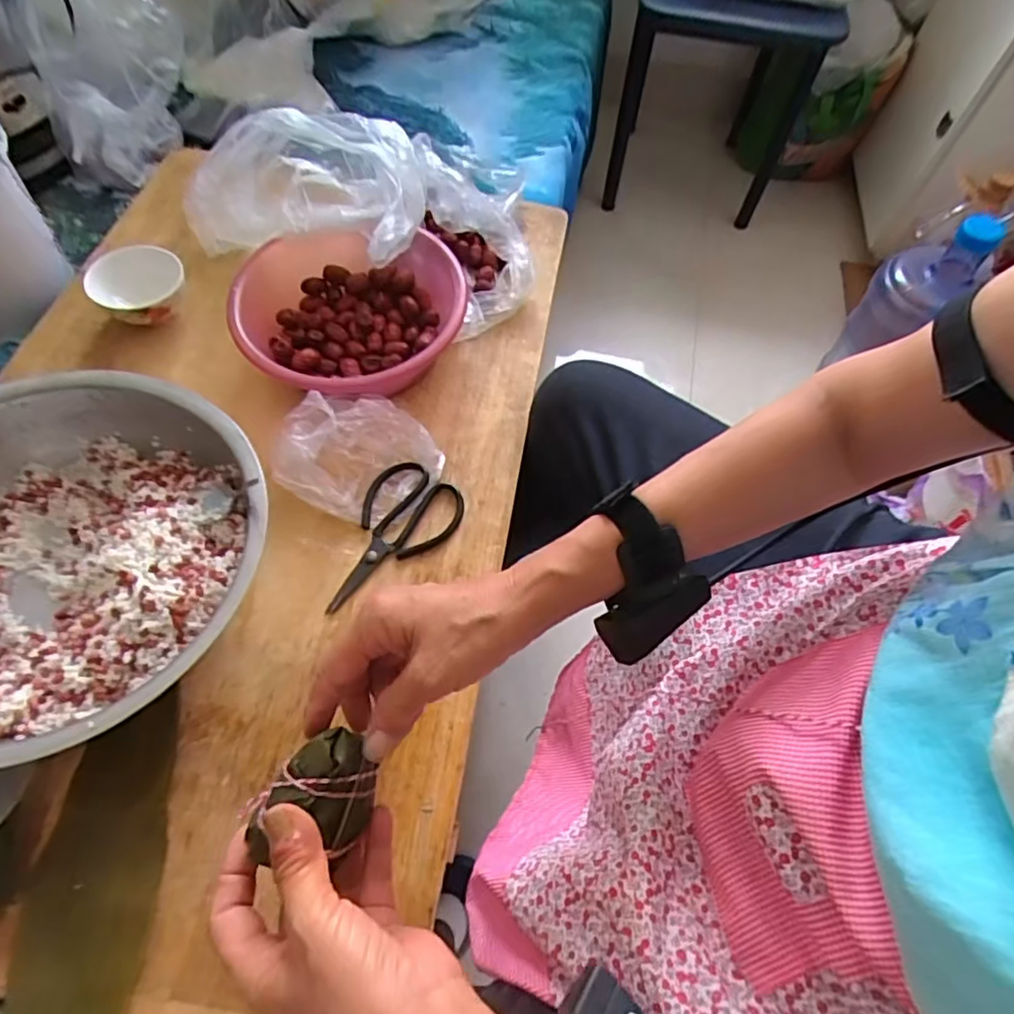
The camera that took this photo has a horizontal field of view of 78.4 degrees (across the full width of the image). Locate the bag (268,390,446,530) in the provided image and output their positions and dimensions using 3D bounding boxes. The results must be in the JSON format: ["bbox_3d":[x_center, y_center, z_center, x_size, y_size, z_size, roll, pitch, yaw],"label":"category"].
[{"bbox_3d":[-0.143,-0.052,0.583,0.144,0.056,0.111,21,62,8],"label":"bag"}]

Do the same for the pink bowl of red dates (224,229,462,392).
[{"bbox_3d":[-0.158,-0.190,0.645,0.223,0.080,0.196,-8,62,-8],"label":"pink bowl of red dates"}]

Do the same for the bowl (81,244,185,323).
[{"bbox_3d":[-0.385,-0.228,0.658,0.092,0.058,0.075,-27,66,-17],"label":"bowl"}]

